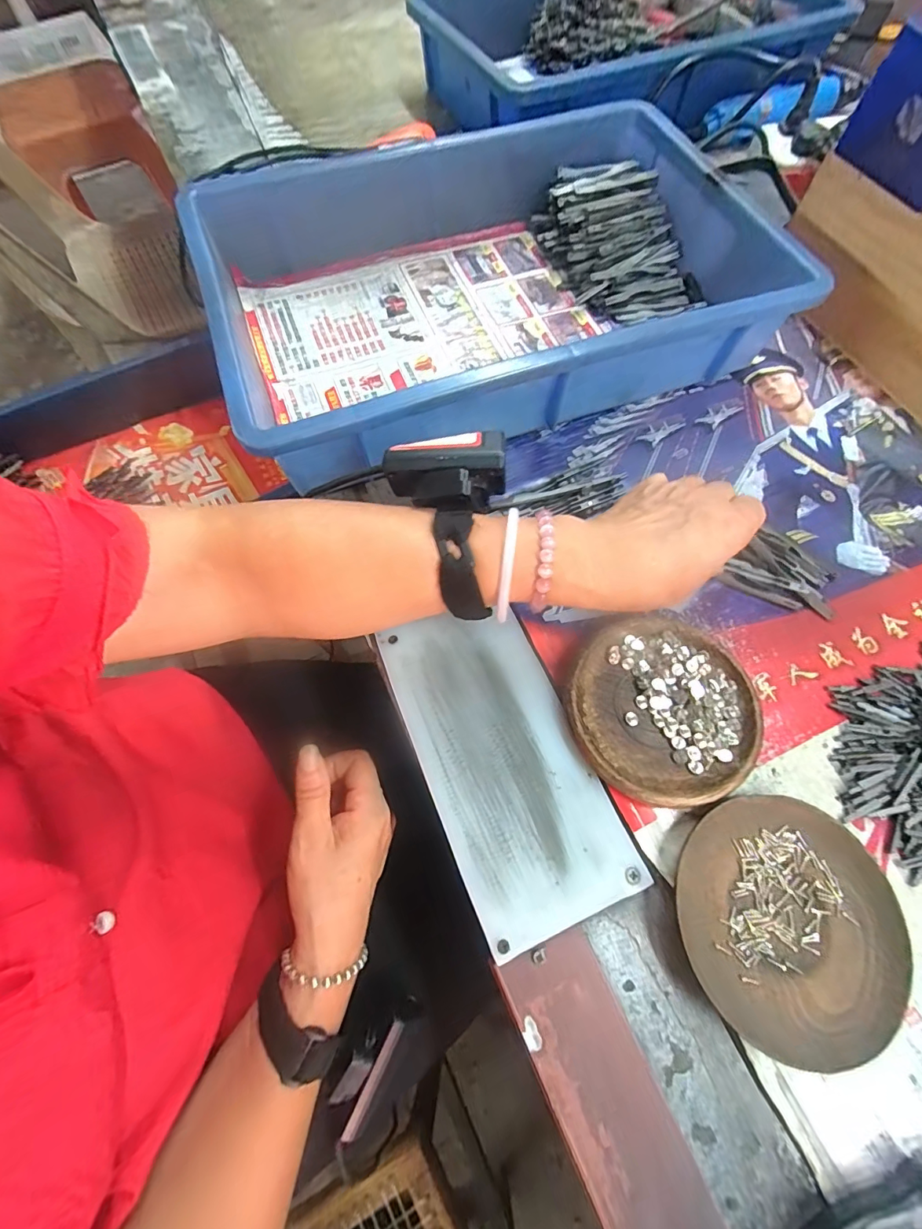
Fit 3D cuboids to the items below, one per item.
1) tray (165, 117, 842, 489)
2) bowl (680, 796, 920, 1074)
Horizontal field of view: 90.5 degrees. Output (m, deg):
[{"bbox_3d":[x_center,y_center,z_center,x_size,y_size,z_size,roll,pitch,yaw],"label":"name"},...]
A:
[{"bbox_3d":[0.018,-0.283,0.385,0.427,0.084,0.306,-20,70,-7],"label":"tray"},{"bbox_3d":[0.169,0.159,0.240,0.110,0.018,0.112,0,68,1],"label":"bowl"}]

